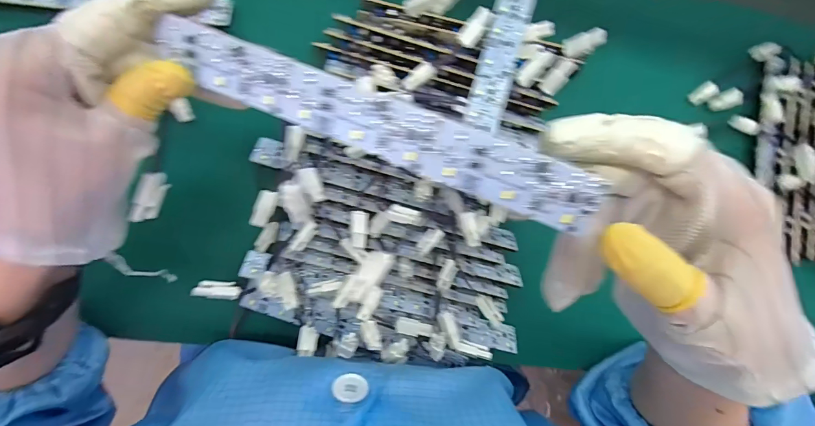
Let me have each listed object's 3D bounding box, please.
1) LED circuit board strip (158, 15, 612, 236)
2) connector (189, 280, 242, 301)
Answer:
[{"bbox_3d":[-0.016,-0.036,0.155,0.184,0.004,0.025,23,115,8],"label":"LED circuit board strip"},{"bbox_3d":[-0.125,0.051,0.256,0.029,0.006,0.011,11,89,-27],"label":"connector"}]

